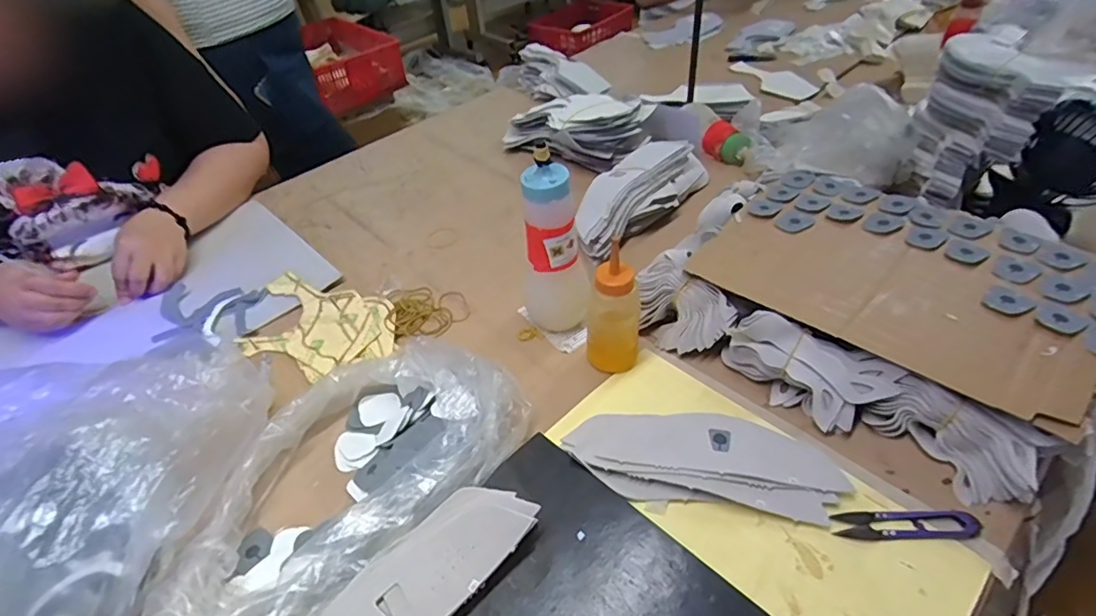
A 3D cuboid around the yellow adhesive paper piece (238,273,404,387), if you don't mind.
[{"bbox_3d":[-0.264,0.019,0.633,0.209,0.009,0.125,13,46,19],"label":"yellow adhesive paper piece"}]

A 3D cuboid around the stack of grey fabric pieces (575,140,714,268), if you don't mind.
[{"bbox_3d":[0.125,-0.156,0.726,0.241,0.065,0.081,-33,50,-27],"label":"stack of grey fabric pieces"}]

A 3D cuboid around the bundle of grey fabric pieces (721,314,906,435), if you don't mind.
[{"bbox_3d":[0.228,0.052,0.494,0.136,0.048,0.053,30,53,31],"label":"bundle of grey fabric pieces"}]

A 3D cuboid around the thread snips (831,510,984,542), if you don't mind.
[{"bbox_3d":[0.270,0.163,0.418,0.100,0.011,0.022,-1,43,4],"label":"thread snips"}]

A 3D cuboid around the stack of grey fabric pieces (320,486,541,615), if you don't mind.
[{"bbox_3d":[-0.104,0.201,0.373,0.066,0.033,0.213,32,54,33],"label":"stack of grey fabric pieces"}]

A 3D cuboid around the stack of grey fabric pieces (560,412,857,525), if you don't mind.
[{"bbox_3d":[0.127,0.127,0.463,0.217,0.022,0.083,2,43,7],"label":"stack of grey fabric pieces"}]

